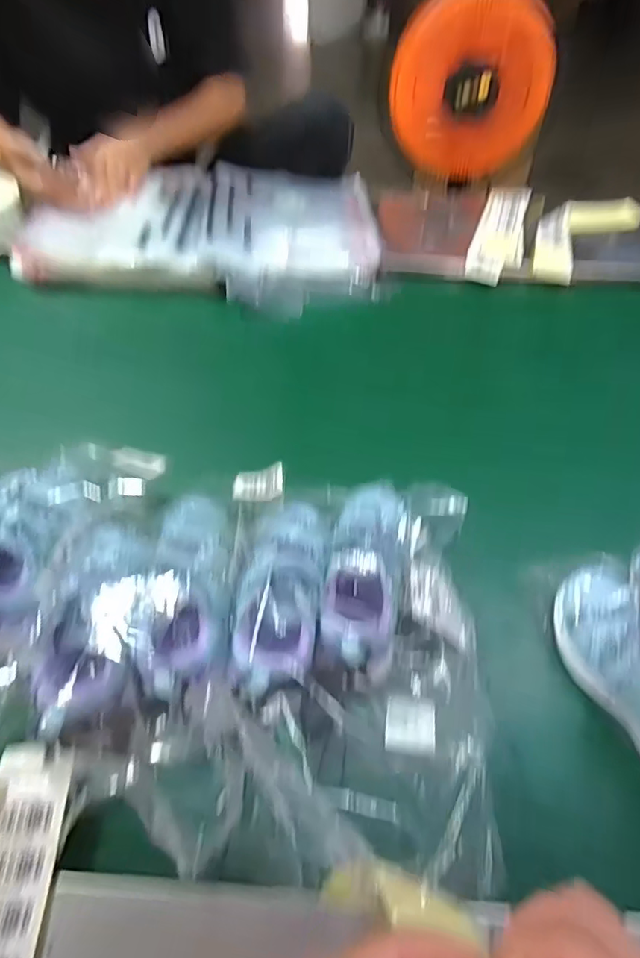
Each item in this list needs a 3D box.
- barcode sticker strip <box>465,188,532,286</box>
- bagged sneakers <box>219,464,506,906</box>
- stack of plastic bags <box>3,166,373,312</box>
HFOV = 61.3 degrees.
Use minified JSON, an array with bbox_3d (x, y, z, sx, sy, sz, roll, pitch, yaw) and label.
[{"bbox_3d":[0.300,-0.402,0.890,0.080,0.057,0.242,15,50,13],"label":"barcode sticker strip"},{"bbox_3d":[0.029,0.131,0.433,0.198,0.101,0.295,1,48,1],"label":"bagged sneakers"},{"bbox_3d":[-0.174,-0.403,0.875,0.544,0.072,0.346,9,49,8],"label":"stack of plastic bags"}]

